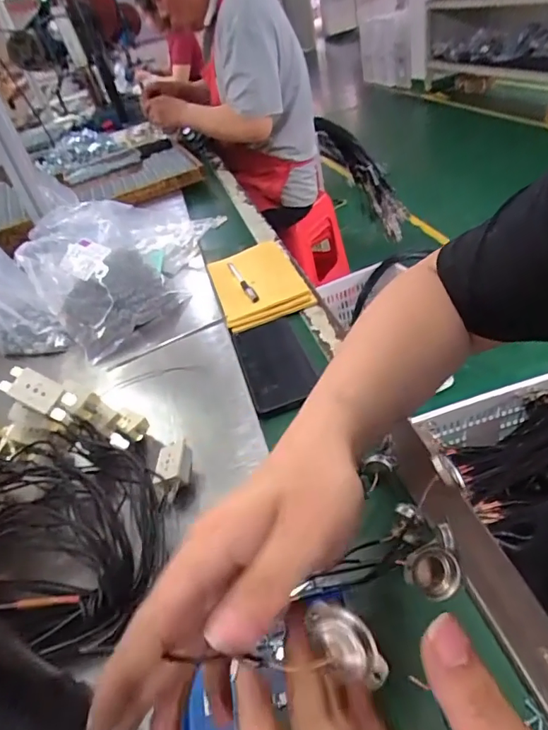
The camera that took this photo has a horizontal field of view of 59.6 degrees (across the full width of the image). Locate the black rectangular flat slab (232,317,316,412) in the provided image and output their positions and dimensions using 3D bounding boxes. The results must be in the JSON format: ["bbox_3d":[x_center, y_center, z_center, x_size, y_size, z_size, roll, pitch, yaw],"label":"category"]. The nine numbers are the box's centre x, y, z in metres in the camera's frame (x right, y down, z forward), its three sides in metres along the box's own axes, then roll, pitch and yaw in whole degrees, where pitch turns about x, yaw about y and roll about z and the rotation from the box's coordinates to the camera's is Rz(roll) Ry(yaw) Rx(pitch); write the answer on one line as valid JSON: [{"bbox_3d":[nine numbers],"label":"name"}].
[{"bbox_3d":[-0.002,-0.010,0.585,0.080,0.012,0.176,-17,37,-3],"label":"black rectangular flat slab"}]

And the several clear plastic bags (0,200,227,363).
[{"bbox_3d":[-0.255,-0.199,0.755,0.271,0.171,0.429,9,43,29],"label":"several clear plastic bags"}]

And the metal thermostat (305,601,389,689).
[{"bbox_3d":[0.029,0.108,0.186,0.017,0.012,0.035,-35,63,-6],"label":"metal thermostat"}]

